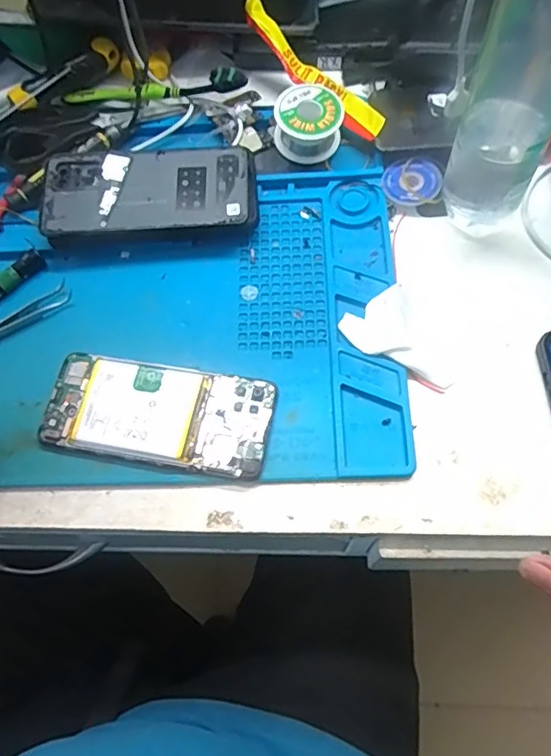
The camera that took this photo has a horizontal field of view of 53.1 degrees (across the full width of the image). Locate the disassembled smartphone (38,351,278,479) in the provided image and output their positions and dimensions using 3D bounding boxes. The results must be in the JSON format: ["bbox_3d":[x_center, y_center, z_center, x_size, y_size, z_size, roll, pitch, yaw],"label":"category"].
[{"bbox_3d":[-0.081,0.023,0.379,0.155,0.012,0.067,9,68,8],"label":"disassembled smartphone"}]

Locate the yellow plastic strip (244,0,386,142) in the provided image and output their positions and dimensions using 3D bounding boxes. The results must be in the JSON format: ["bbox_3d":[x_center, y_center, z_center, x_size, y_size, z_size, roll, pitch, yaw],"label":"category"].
[{"bbox_3d":[0.032,-0.252,0.449,0.027,0.039,0.153,-40,70,-12],"label":"yellow plastic strip"}]

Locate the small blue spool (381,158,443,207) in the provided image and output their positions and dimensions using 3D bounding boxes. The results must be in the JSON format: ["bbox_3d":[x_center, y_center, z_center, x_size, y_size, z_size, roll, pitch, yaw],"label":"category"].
[{"bbox_3d":[0.107,-0.154,0.435,0.046,0.015,0.035,3,68,3],"label":"small blue spool"}]

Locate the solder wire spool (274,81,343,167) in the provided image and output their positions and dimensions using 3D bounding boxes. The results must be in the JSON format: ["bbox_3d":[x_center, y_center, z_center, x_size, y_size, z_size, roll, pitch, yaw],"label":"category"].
[{"bbox_3d":[0.026,-0.205,0.445,0.051,0.037,0.048,-2,67,4],"label":"solder wire spool"}]

